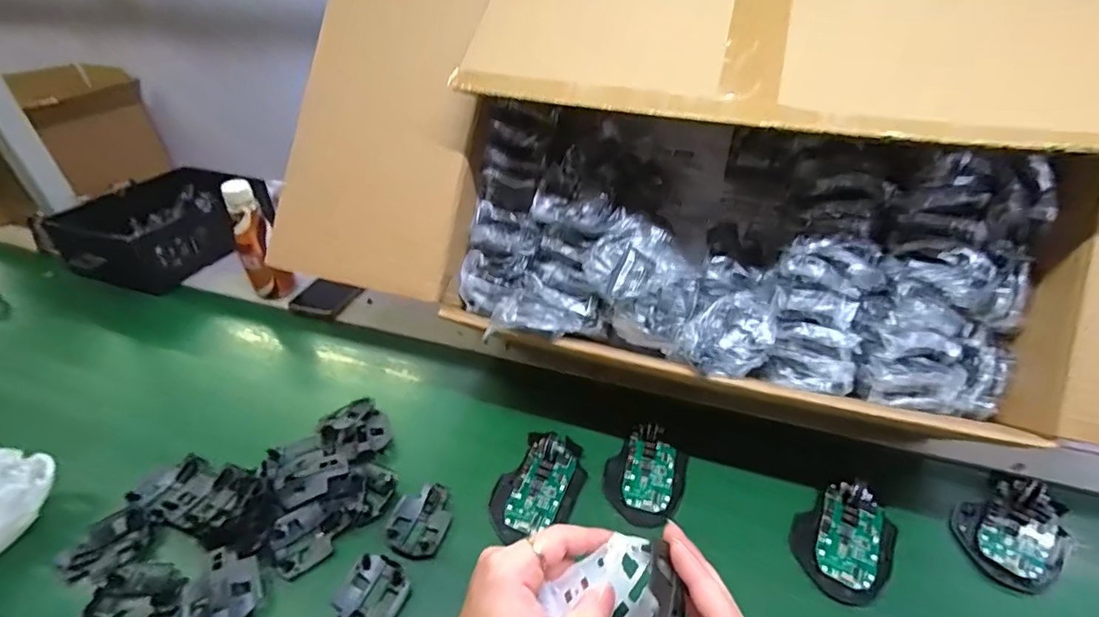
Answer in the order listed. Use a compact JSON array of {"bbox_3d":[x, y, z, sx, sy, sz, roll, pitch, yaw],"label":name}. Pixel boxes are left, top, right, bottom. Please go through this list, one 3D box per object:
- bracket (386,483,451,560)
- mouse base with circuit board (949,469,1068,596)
[{"bbox_3d":[-0.117,0.192,0.453,0.053,0.017,0.063,8,37,15],"label":"bracket"},{"bbox_3d":[0.406,0.188,0.434,0.100,0.025,0.071,-25,41,-27],"label":"mouse base with circuit board"}]

